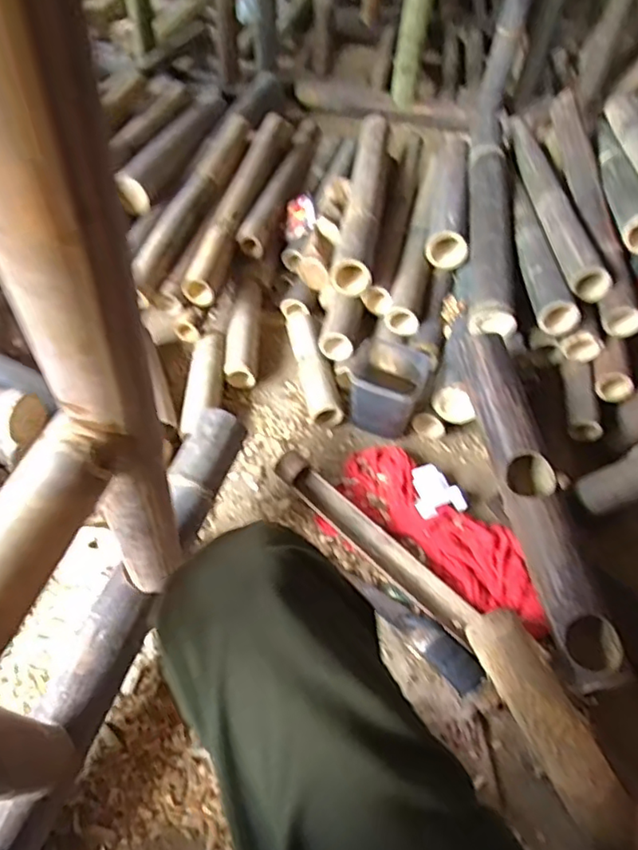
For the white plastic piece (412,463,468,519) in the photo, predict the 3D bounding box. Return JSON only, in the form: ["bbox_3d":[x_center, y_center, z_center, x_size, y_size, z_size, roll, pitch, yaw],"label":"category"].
[{"bbox_3d":[0.176,0.100,0.917,0.070,0.020,0.093,-14,53,-17],"label":"white plastic piece"}]

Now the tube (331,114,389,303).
[{"bbox_3d":[0.093,-0.469,1.219,0.072,0.084,0.578,9,50,1],"label":"tube"}]

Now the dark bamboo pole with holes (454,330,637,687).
[{"bbox_3d":[0.294,0.092,0.807,0.080,0.059,0.487,-9,68,-13],"label":"dark bamboo pole with holes"}]

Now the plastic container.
[{"bbox_3d":[0.110,-0.060,0.976,0.120,0.107,0.125,21,52,12],"label":"plastic container"}]

